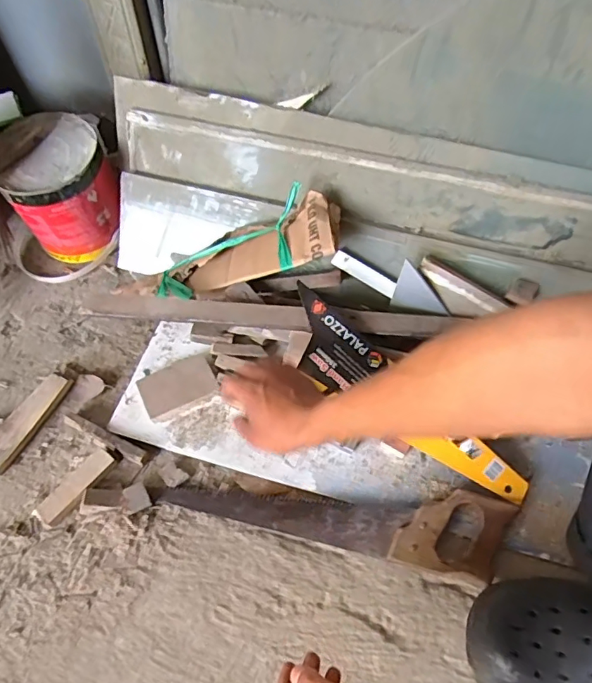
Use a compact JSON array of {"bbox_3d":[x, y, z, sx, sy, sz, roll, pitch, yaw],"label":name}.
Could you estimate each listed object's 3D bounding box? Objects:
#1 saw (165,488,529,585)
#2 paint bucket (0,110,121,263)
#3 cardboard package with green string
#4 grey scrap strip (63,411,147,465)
[{"bbox_3d":[0.049,0.204,0.604,0.400,0.016,0.091,7,62,6],"label":"saw"},{"bbox_3d":[-0.339,-0.223,0.765,0.134,0.163,0.145,2,59,-3],"label":"paint bucket"},{"bbox_3d":[-0.070,-0.118,0.681,0.266,0.050,0.103,-18,60,18],"label":"cardboard package with green string"},{"bbox_3d":[-0.247,0.121,0.652,0.131,0.022,0.018,24,65,14],"label":"grey scrap strip"}]

